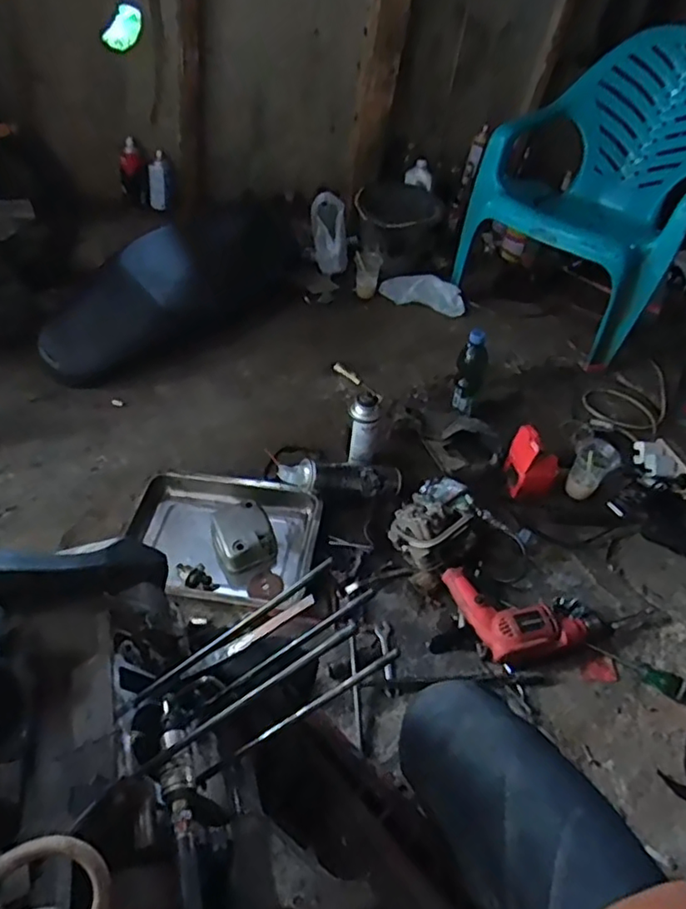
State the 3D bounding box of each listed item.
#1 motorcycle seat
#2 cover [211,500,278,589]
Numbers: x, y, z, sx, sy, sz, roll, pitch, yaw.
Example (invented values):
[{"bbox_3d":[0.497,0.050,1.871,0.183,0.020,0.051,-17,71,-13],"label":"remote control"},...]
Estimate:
[{"bbox_3d":[-0.430,-0.480,1.657,0.267,0.214,0.857,33,46,24],"label":"motorcycle seat"},{"bbox_3d":[-0.178,0.158,1.102,0.107,0.095,0.118,-21,50,-31],"label":"cover"}]

